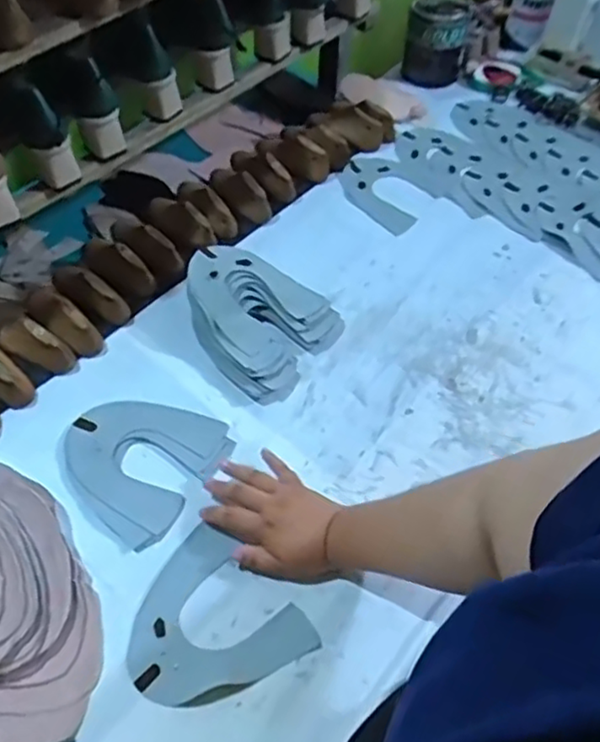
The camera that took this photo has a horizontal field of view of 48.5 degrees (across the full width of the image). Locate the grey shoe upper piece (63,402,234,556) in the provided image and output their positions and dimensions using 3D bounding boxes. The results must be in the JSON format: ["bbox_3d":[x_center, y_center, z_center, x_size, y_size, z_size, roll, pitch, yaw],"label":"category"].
[{"bbox_3d":[-0.188,0.097,0.779,0.170,0.004,0.170,30,59,16],"label":"grey shoe upper piece"}]

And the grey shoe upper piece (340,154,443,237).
[{"bbox_3d":[0.141,-0.301,1.093,0.153,0.011,0.151,38,63,17],"label":"grey shoe upper piece"}]

